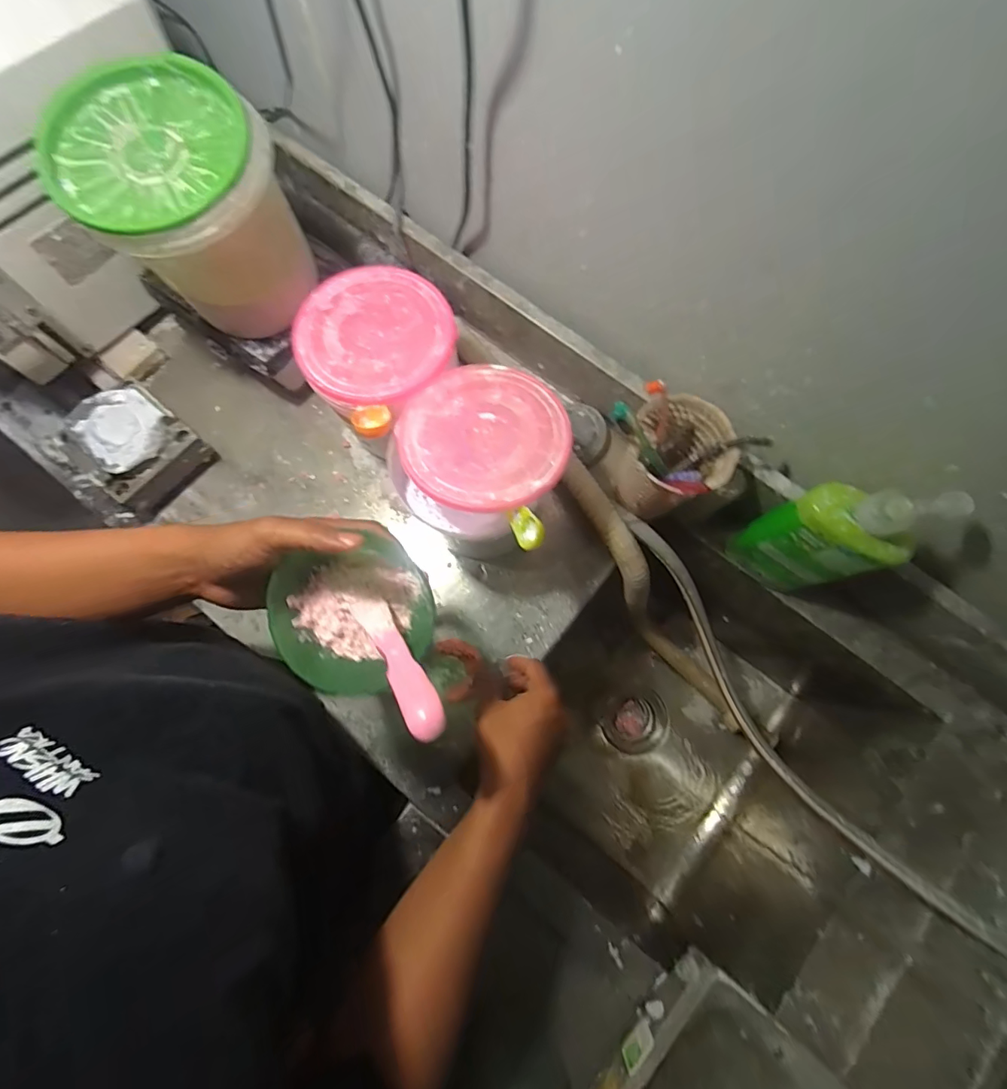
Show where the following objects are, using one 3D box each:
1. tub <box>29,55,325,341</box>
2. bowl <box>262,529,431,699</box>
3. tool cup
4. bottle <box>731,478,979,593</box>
[{"bbox_3d":[-0.300,-0.321,0.497,0.174,0.168,0.166,0,78,0],"label":"tub"},{"bbox_3d":[-0.116,0.056,0.390,0.112,0.063,0.114,0,78,0],"label":"bowl"},{"bbox_3d":[0.172,-0.090,0.550,0.117,0.166,0.100,22,79,4],"label":"tool cup"},{"bbox_3d":[0.311,-0.004,0.495,0.103,0.205,0.062,22,79,4],"label":"bottle"}]

